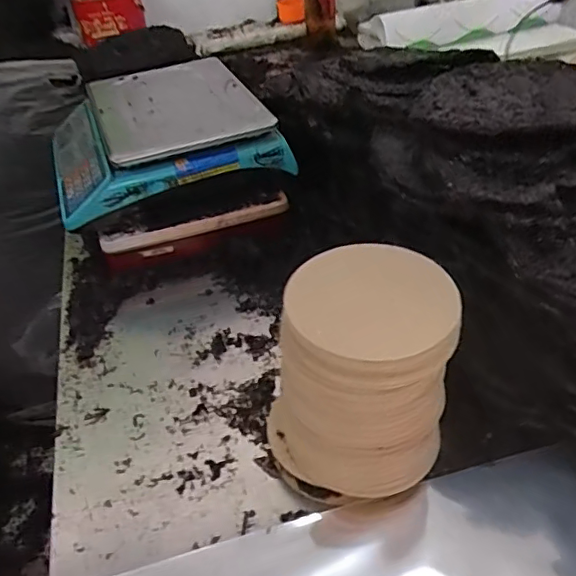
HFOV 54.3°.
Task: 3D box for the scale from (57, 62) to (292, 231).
[{"bbox_3d":[-0.207,-0.254,0.877,0.326,0.093,0.333,-17,42,-13],"label":"scale"}]

